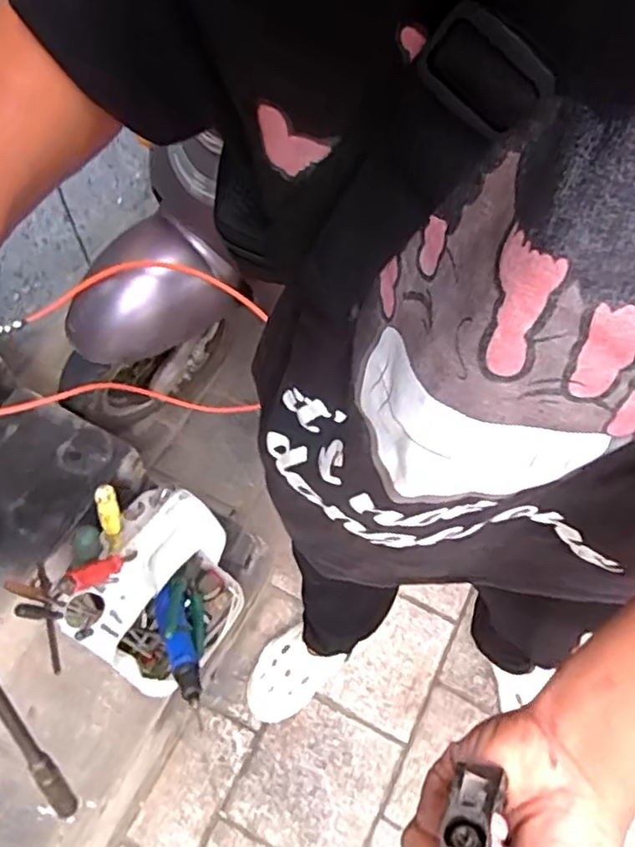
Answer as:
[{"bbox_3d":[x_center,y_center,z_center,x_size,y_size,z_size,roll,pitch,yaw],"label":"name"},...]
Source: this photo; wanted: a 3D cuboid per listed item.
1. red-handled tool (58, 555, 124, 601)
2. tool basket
[{"bbox_3d":[-0.266,0.179,0.779,0.020,0.028,0.097,37,24,20],"label":"red-handled tool"},{"bbox_3d":[-0.231,0.259,0.978,0.177,0.327,0.231,17,59,12],"label":"tool basket"}]

